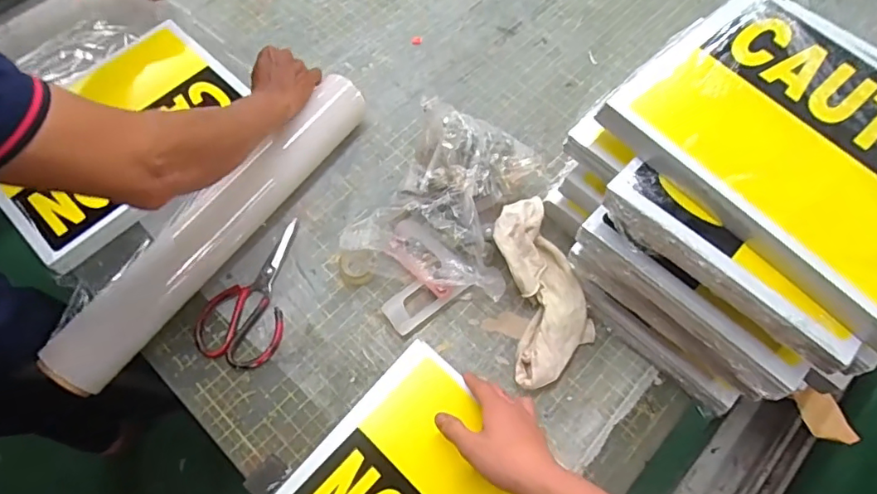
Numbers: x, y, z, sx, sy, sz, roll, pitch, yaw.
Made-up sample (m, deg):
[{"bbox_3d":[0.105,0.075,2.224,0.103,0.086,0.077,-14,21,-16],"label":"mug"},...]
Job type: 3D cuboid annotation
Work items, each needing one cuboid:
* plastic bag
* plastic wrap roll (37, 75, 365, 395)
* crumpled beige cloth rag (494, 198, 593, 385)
[{"bbox_3d":[0.028,-0.058,0.699,0.200,0.117,0.267,25,67,12],"label":"plastic bag"},{"bbox_3d":[-0.284,-0.038,0.713,0.080,0.072,0.515,33,69,15],"label":"plastic wrap roll"},{"bbox_3d":[0.134,0.055,0.671,0.105,0.075,0.227,-8,65,-4],"label":"crumpled beige cloth rag"}]

